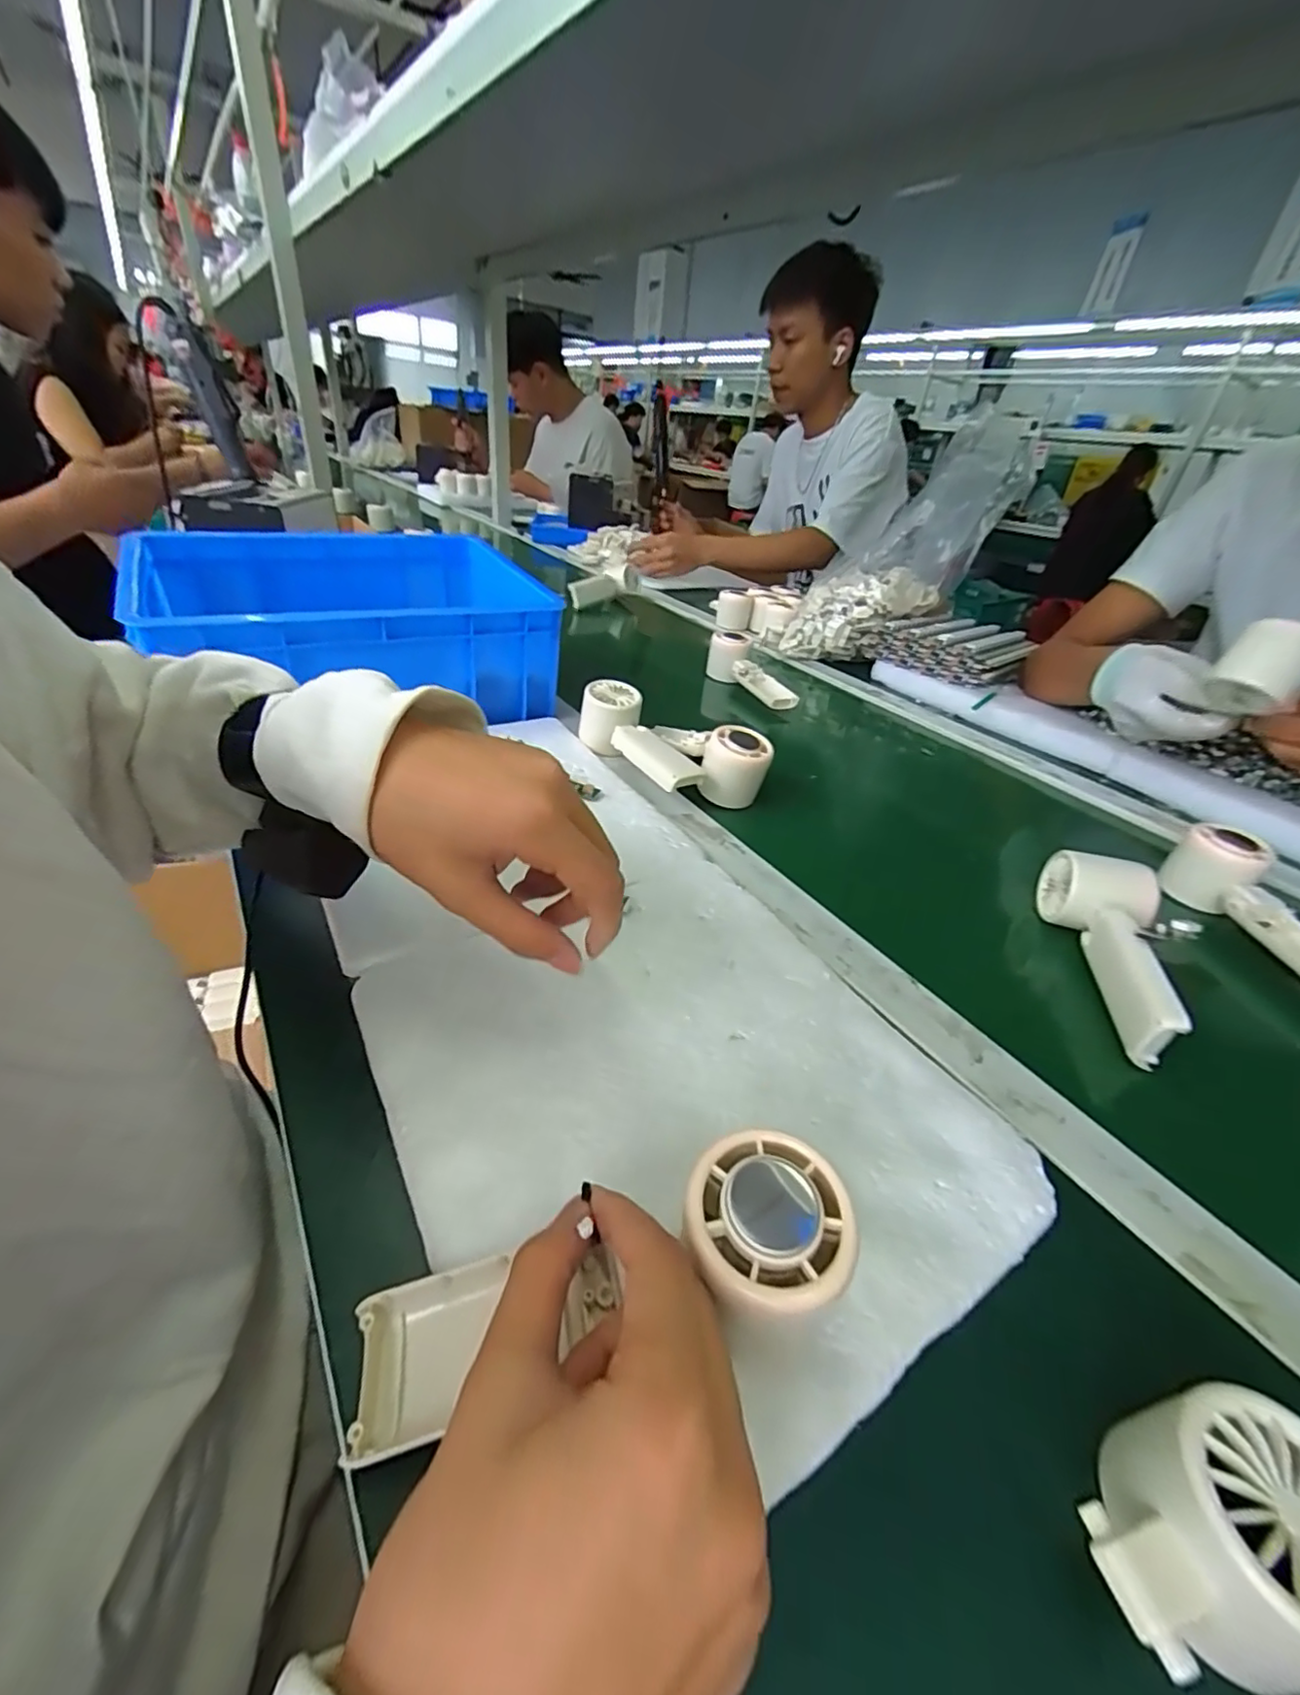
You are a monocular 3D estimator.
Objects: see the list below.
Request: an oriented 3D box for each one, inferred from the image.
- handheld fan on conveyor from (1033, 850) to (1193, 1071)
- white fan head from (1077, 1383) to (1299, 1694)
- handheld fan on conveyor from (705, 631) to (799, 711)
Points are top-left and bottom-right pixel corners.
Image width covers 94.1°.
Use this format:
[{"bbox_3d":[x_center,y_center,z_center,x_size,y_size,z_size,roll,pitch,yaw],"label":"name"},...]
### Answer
[{"bbox_3d":[0.295,0.060,0.391,0.053,0.052,0.150,18,35,15],"label":"handheld fan on conveyor"},{"bbox_3d":[0.163,0.196,0.174,0.070,0.043,0.052,6,34,-3],"label":"white fan head"},{"bbox_3d":[0.129,-0.231,0.779,0.047,0.048,0.153,-10,38,-22],"label":"handheld fan on conveyor"}]

